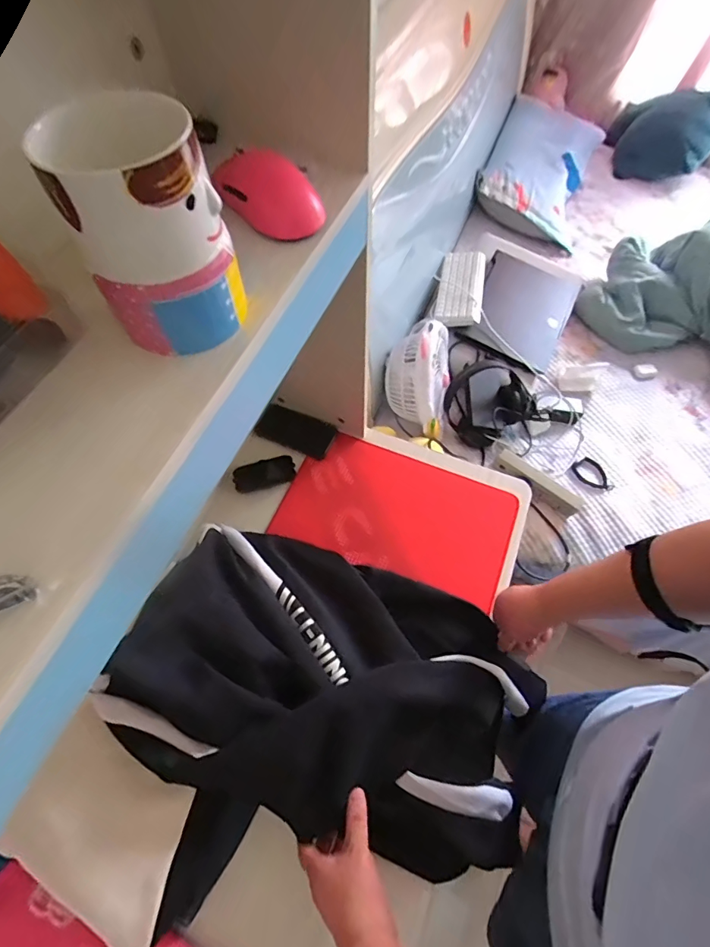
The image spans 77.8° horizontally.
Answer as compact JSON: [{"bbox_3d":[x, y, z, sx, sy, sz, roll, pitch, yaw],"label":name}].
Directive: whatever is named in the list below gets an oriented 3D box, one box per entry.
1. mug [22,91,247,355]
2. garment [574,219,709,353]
[{"bbox_3d":[-0.124,-0.146,0.276,0.085,0.120,0.076,-19,63,-9],"label":"mug"},{"bbox_3d":[1.035,-0.483,1.208,0.728,0.169,0.419,22,64,12],"label":"garment"}]

